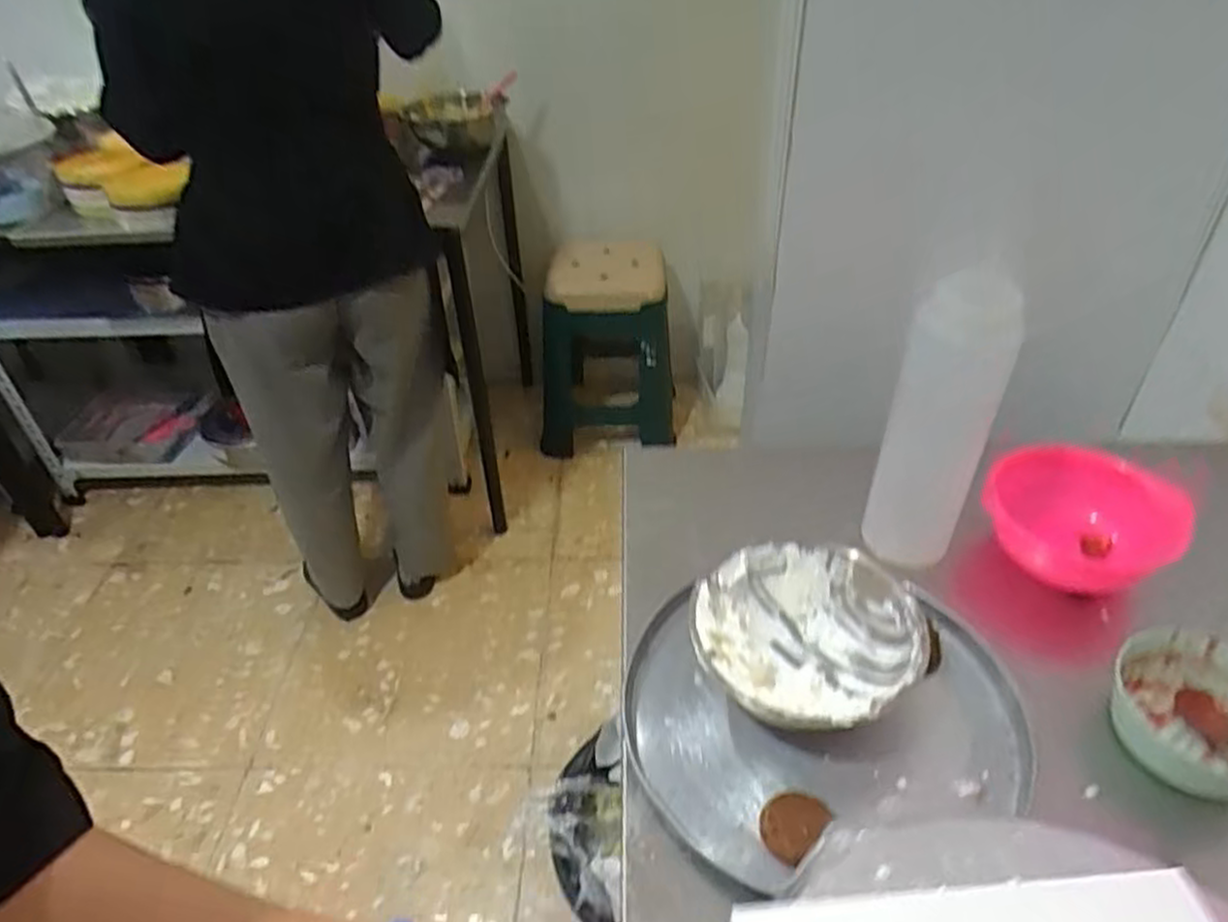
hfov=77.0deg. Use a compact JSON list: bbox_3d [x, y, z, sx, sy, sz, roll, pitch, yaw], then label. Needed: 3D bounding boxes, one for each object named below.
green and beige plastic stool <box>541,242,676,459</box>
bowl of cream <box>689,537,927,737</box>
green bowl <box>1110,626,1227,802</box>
[{"bbox_3d":[-0.014,-0.283,1.969,0.328,0.526,0.245,5,40,9],"label":"green and beige plastic stool"},{"bbox_3d":[0.142,0.138,0.588,0.153,0.067,0.150,-1,39,1],"label":"bowl of cream"},{"bbox_3d":[0.426,0.186,0.563,0.110,0.069,0.112,-1,39,1],"label":"green bowl"}]

